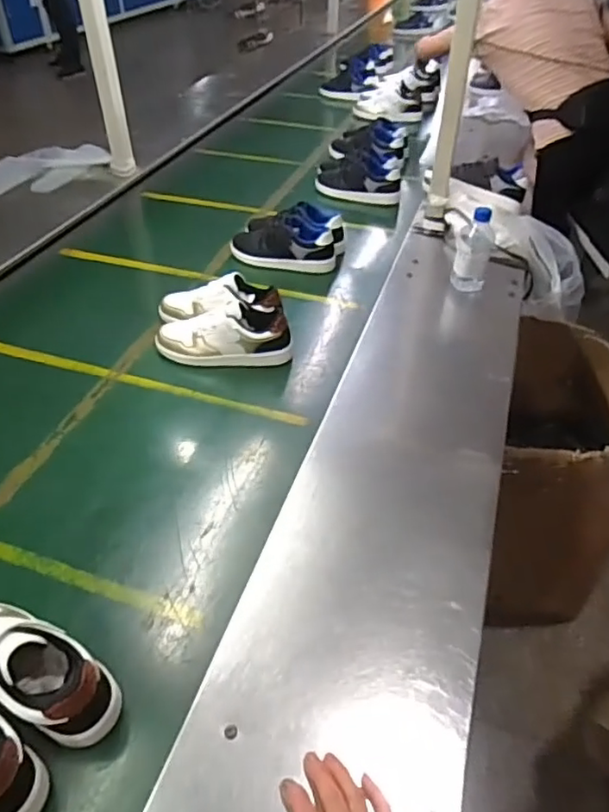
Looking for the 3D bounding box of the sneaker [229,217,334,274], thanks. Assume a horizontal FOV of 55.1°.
[{"bbox_3d":[-0.047,-0.356,1.279,0.251,0.089,0.092,12,44,12],"label":"sneaker"}]

